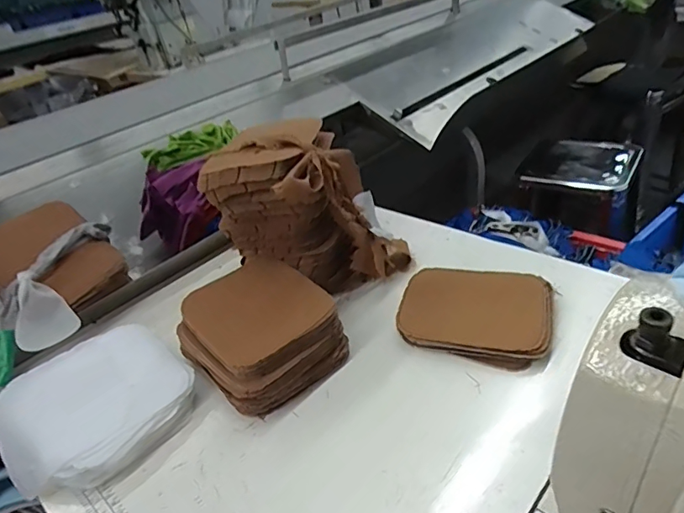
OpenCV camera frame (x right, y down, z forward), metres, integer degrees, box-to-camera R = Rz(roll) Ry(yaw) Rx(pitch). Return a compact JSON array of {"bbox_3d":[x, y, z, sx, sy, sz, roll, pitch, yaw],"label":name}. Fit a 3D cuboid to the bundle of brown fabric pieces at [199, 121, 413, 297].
[{"bbox_3d":[-0.038,-0.051,0.552,0.202,0.165,0.142,-22,35,-17],"label":"bundle of brown fabric pieces"}]

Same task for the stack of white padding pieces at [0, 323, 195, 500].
[{"bbox_3d":[-0.238,0.131,0.453,0.169,0.030,0.152,22,45,39],"label":"stack of white padding pieces"}]

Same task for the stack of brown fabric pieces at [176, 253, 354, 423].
[{"bbox_3d":[-0.086,0.071,0.485,0.130,0.059,0.159,-32,39,-29],"label":"stack of brown fabric pieces"}]

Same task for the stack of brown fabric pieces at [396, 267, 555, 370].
[{"bbox_3d":[0.136,0.057,0.493,0.145,0.023,0.118,9,38,27],"label":"stack of brown fabric pieces"}]

